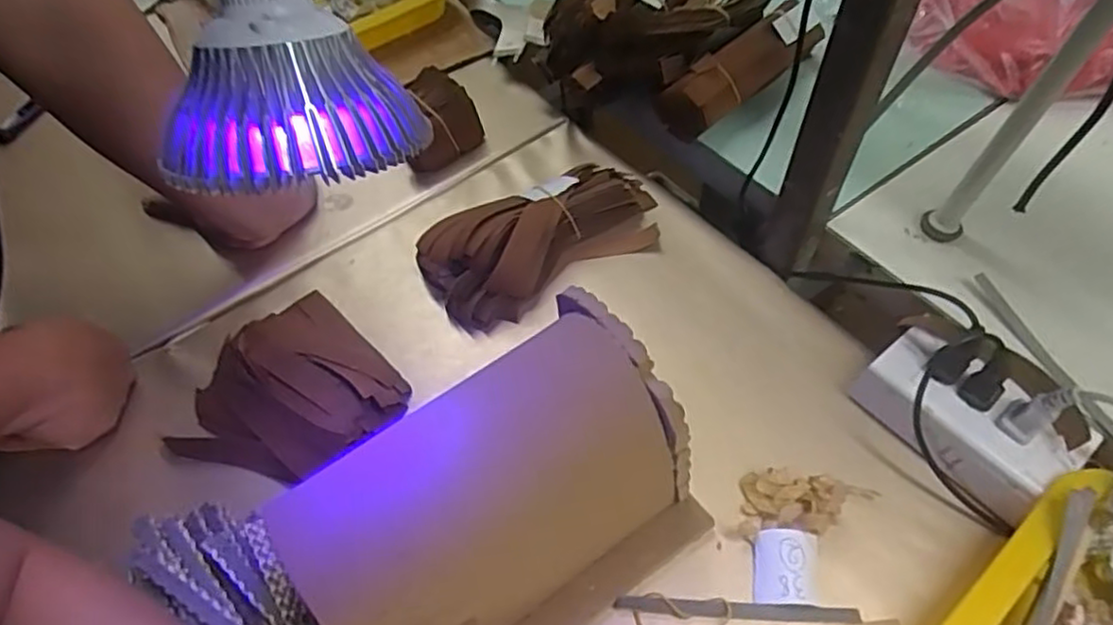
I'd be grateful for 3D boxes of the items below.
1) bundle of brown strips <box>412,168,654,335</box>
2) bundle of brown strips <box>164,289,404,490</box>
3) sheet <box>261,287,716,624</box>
[{"bbox_3d":[-0.009,-0.063,0.527,0.190,0.044,0.094,-24,57,-14],"label":"bundle of brown strips"},{"bbox_3d":[-0.183,0.058,0.462,0.133,0.033,0.142,-38,61,-22],"label":"bundle of brown strips"},{"bbox_3d":[-0.029,0.104,0.367,0.201,0.107,0.135,-32,59,-19],"label":"sheet"}]

